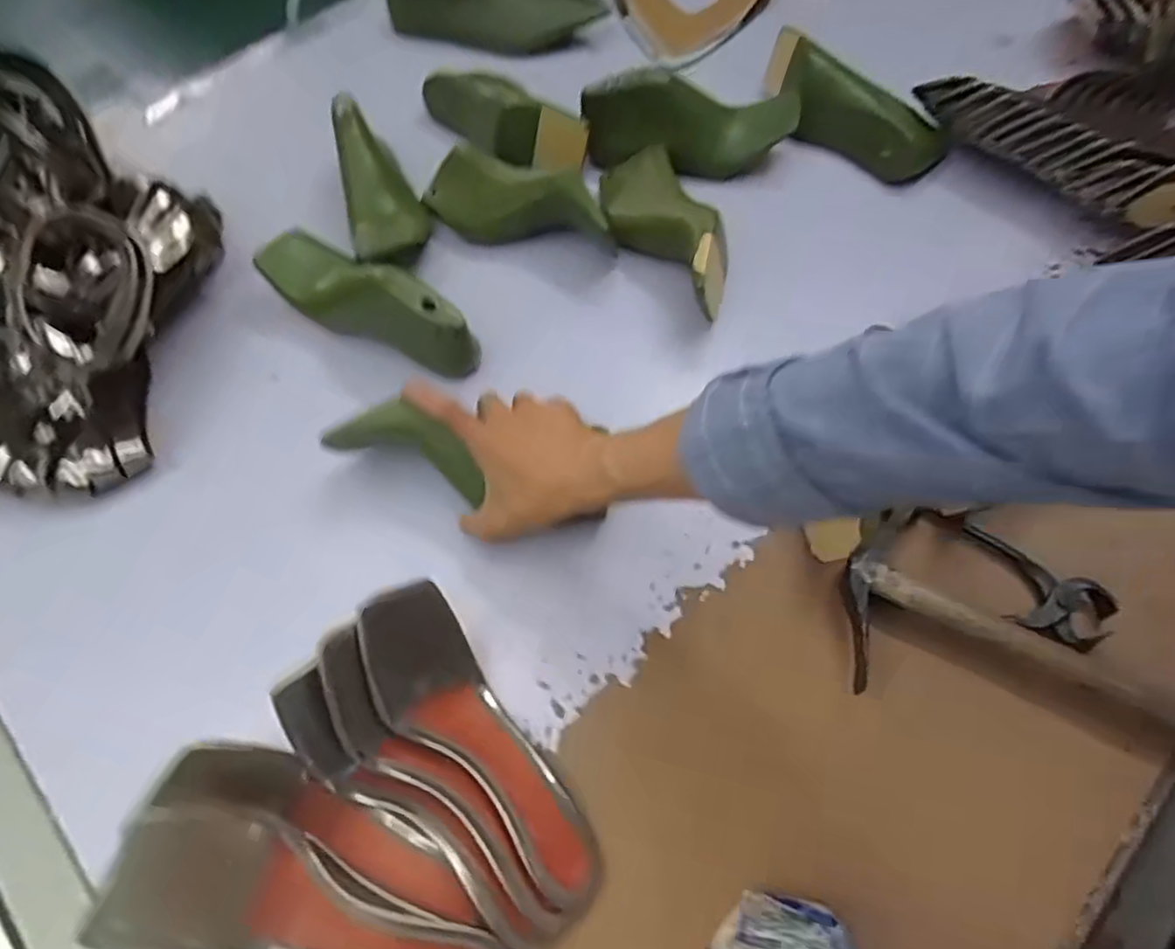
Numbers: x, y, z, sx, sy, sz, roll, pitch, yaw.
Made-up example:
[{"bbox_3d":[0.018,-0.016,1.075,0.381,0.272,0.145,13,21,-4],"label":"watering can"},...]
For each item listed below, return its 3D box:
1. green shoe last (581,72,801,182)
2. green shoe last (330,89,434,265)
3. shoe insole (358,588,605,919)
[{"bbox_3d":[0.105,-0.352,0.700,0.214,0.106,0.063,3,61,4],"label":"green shoe last"},{"bbox_3d":[-0.204,-0.280,0.672,0.074,0.066,0.157,-18,90,-8],"label":"green shoe last"},{"bbox_3d":[-0.066,0.168,0.431,0.067,0.052,0.216,-38,81,-17],"label":"shoe insole"}]

